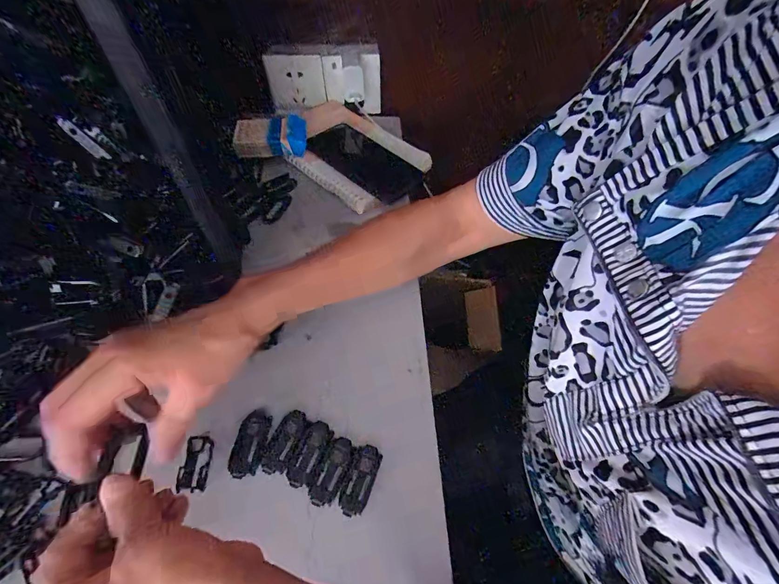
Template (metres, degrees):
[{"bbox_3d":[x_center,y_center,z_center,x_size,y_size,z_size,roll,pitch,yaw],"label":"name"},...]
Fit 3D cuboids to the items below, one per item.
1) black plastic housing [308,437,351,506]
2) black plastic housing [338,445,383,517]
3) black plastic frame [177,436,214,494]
[{"bbox_3d":[-0.046,0.147,0.290,0.022,0.022,0.051,20,58,9],"label":"black plastic housing"},{"bbox_3d":[-0.024,0.153,0.287,0.021,0.024,0.050,19,58,8],"label":"black plastic housing"},{"bbox_3d":[-0.154,0.135,0.279,0.018,0.009,0.040,-1,58,-5],"label":"black plastic frame"}]

